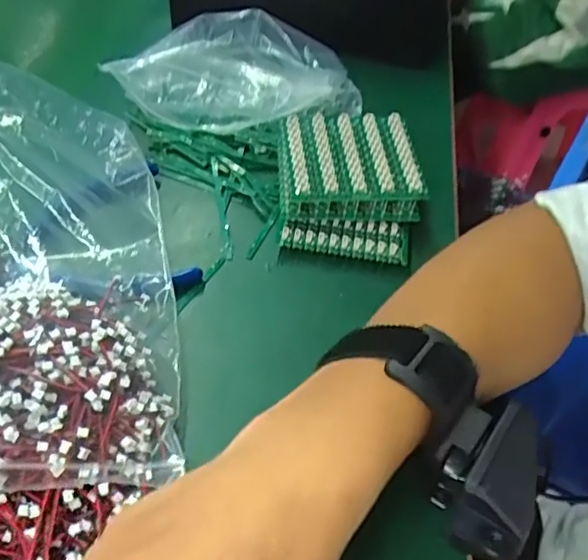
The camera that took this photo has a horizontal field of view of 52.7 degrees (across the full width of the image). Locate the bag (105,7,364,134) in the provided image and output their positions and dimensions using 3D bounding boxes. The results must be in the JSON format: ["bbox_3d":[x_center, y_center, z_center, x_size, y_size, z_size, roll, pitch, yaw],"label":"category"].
[{"bbox_3d":[-0.037,-0.150,0.436,0.176,0.063,0.067,-1,52,-4],"label":"bag"}]

